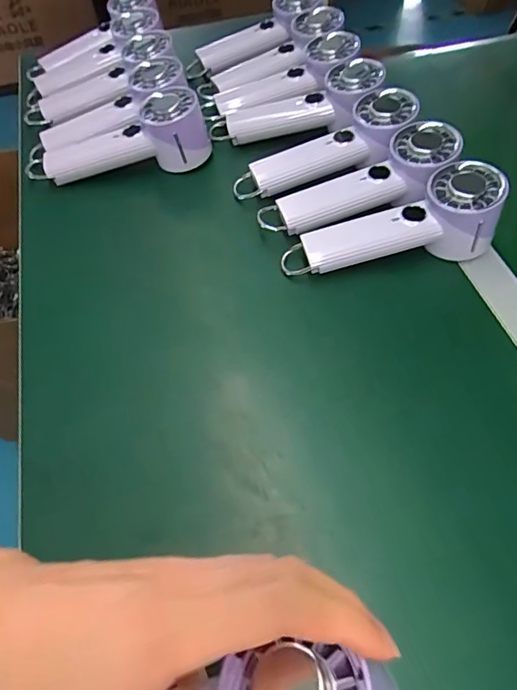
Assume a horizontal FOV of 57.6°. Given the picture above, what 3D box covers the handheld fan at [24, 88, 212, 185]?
[{"bbox_3d":[-0.148,-0.215,0.487,0.191,0.051,0.059,-12,57,-6],"label":"handheld fan"}]

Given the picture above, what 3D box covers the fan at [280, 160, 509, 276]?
[{"bbox_3d":[0.115,-0.099,0.420,0.193,0.063,0.058,-16,57,8],"label":"fan"}]

